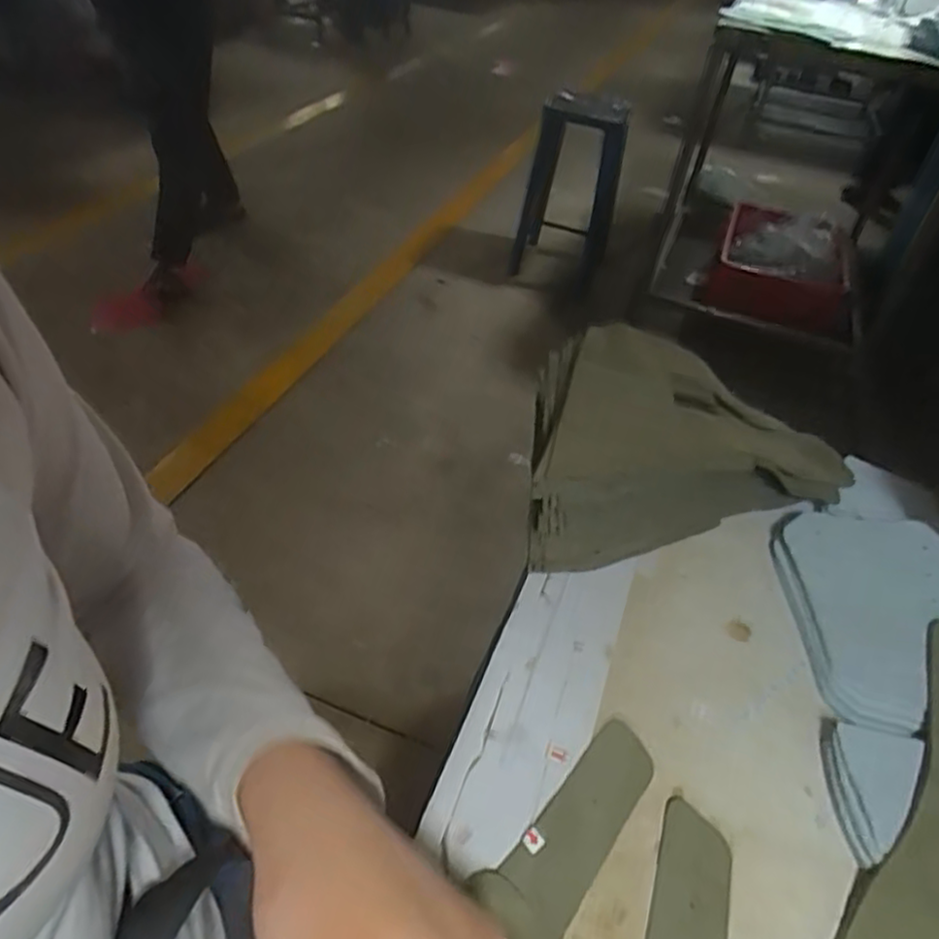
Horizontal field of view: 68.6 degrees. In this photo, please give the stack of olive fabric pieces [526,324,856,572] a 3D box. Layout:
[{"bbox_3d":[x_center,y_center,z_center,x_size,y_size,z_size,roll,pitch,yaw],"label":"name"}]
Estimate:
[{"bbox_3d":[0.134,-0.005,0.413,0.192,0.073,0.154,10,43,2],"label":"stack of olive fabric pieces"}]

